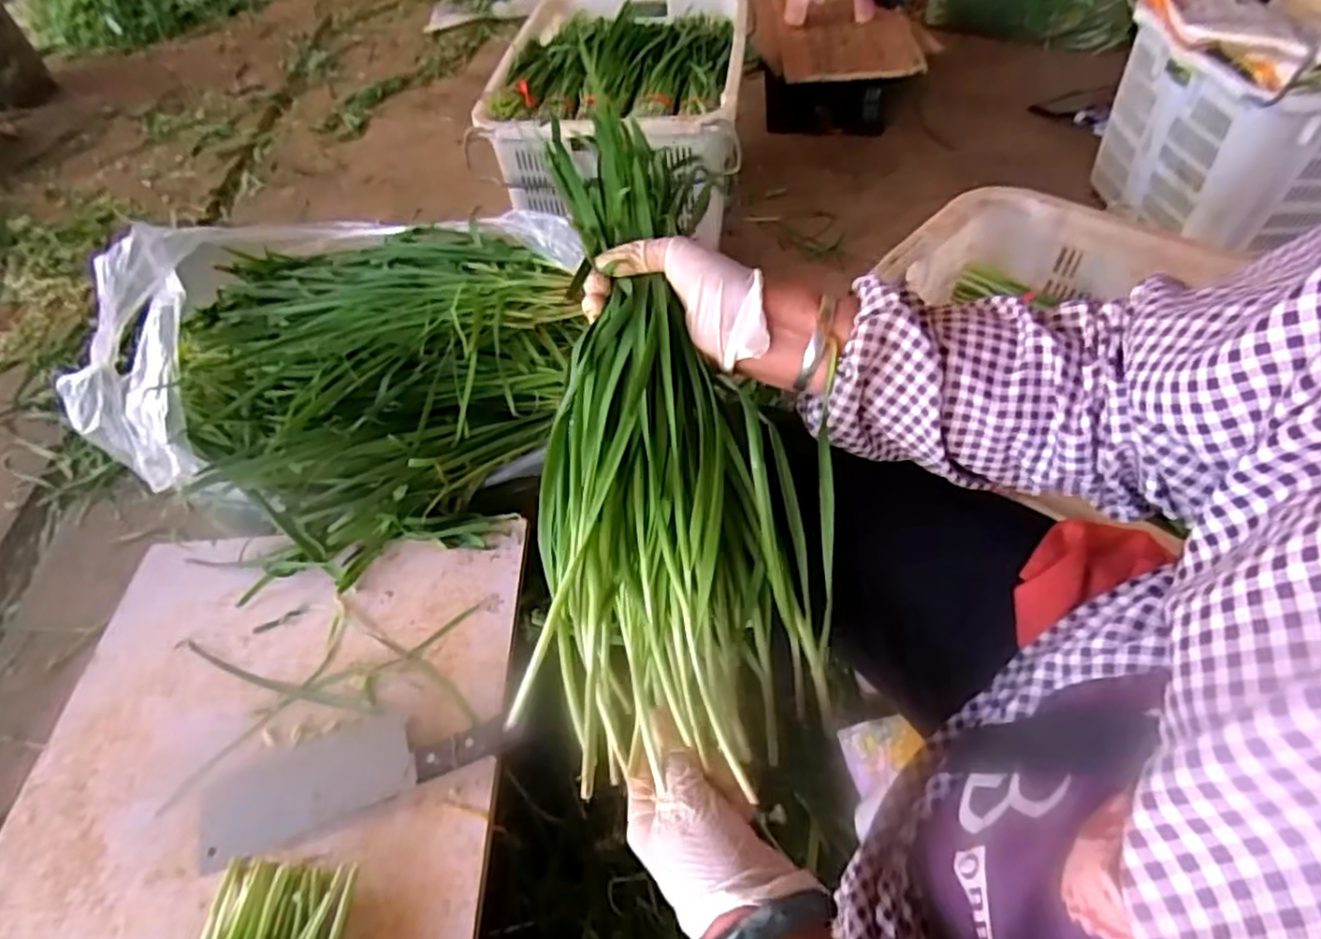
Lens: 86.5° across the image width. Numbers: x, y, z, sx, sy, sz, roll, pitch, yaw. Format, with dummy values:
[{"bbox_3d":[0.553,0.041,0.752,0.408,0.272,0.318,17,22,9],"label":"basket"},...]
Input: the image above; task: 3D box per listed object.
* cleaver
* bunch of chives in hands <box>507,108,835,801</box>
[{"bbox_3d":[-0.242,0.232,0.560,0.251,0.031,0.074,-18,52,-10],"label":"cleaver"},{"bbox_3d":[0.007,-0.039,0.441,0.176,0.077,0.424,-7,76,-1],"label":"bunch of chives in hands"}]

